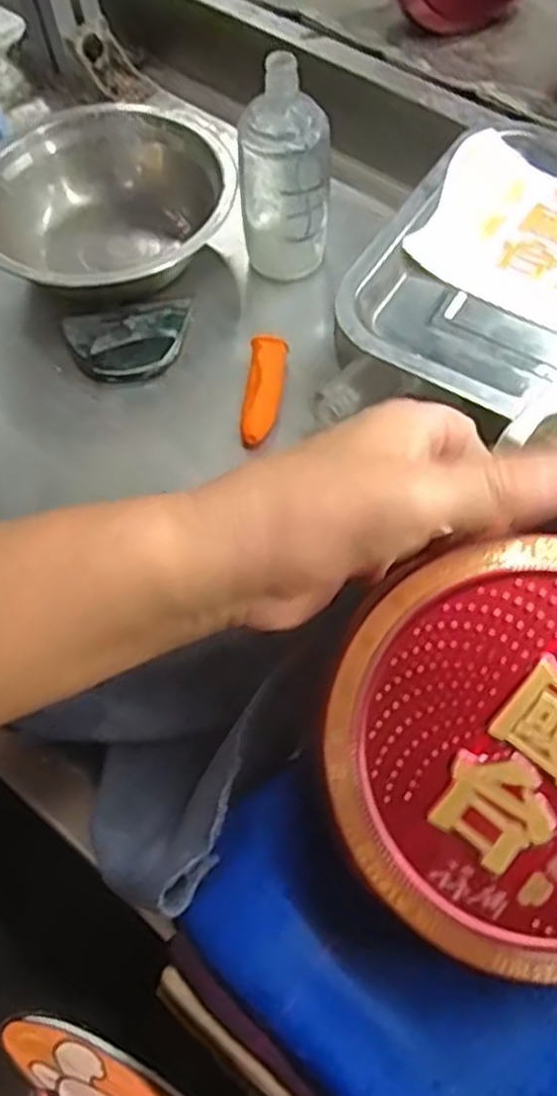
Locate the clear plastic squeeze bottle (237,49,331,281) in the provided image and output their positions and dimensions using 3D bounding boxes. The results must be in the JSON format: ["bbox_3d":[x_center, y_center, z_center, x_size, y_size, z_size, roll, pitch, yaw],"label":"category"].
[{"bbox_3d":[0.003,-0.218,0.459,0.051,0.109,0.048,-2,64,2],"label":"clear plastic squeeze bottle"}]

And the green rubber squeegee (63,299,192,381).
[{"bbox_3d":[-0.091,-0.124,0.473,0.076,0.012,0.055,-8,64,-1],"label":"green rubber squeegee"}]

